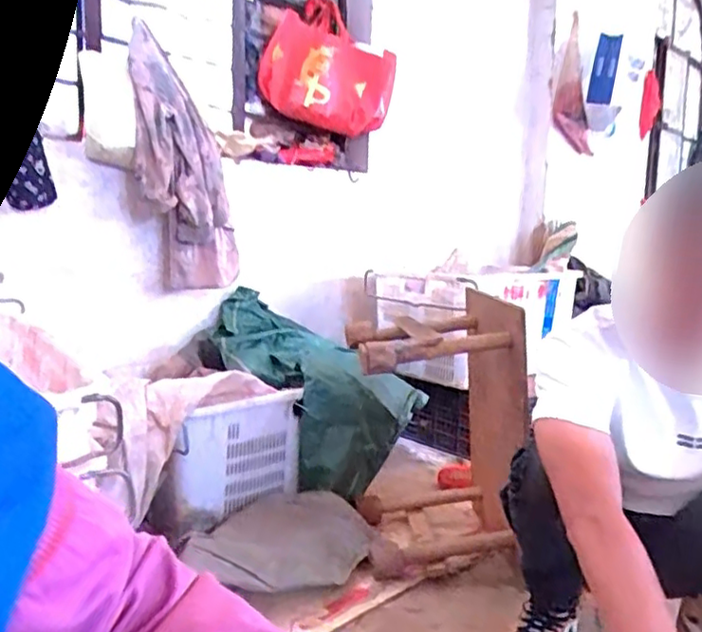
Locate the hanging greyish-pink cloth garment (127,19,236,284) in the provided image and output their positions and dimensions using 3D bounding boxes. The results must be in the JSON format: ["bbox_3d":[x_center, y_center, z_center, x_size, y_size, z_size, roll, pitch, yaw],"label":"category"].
[{"bbox_3d":[-0.413,-0.375,1.599,0.223,0.595,0.168,-1,8,-8],"label":"hanging greyish-pink cloth garment"}]

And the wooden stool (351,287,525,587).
[{"bbox_3d":[0.196,0.260,1.487,0.369,0.587,0.437,1,8,7],"label":"wooden stool"}]

